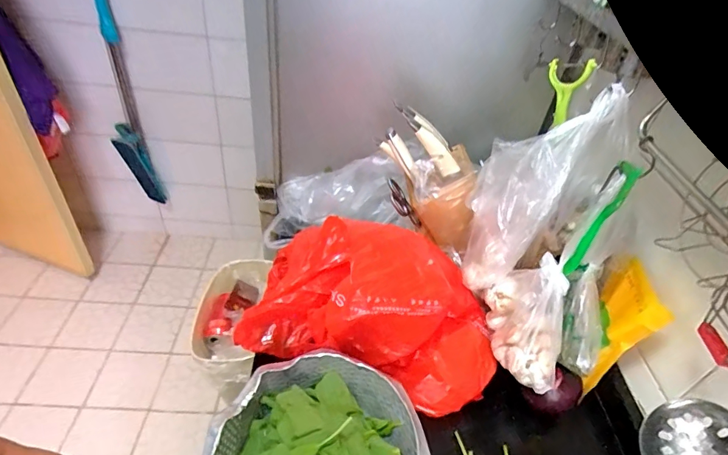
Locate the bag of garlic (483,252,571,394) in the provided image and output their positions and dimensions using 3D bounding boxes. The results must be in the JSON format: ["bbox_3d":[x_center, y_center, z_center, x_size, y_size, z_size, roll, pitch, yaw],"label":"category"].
[{"bbox_3d":[0.213,0.116,0.534,0.060,0.127,0.131,-5,42,-14],"label":"bag of garlic"}]

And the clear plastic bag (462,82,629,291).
[{"bbox_3d":[0.215,-0.045,0.540,0.100,0.286,0.106,15,35,-28],"label":"clear plastic bag"}]

